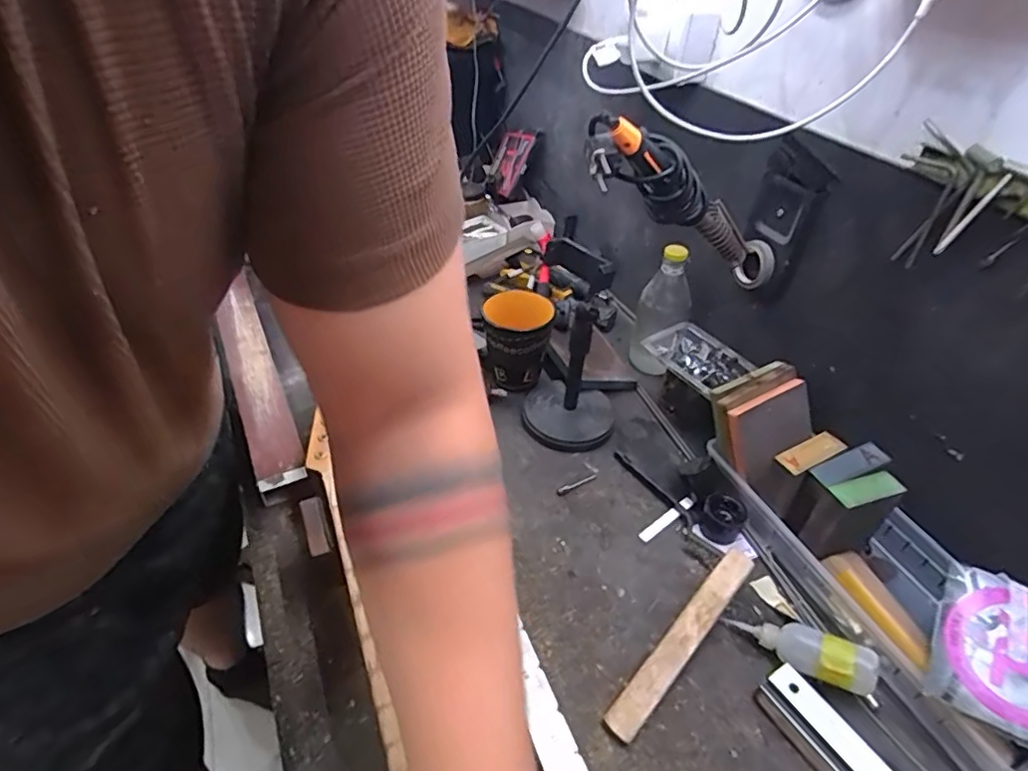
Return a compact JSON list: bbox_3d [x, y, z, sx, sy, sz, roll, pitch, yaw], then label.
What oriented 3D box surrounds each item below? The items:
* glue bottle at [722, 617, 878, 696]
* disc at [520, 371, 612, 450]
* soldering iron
[{"bbox_3d":[0.240,0.222,0.492,0.113,0.038,0.031,11,37,33],"label":"glue bottle"},{"bbox_3d":[0.065,0.032,0.711,0.110,0.023,0.114,3,40,-2],"label":"disc"},{"bbox_3d":[0.159,-0.166,0.541,0.259,0.060,0.048,19,25,-41],"label":"soldering iron"}]

